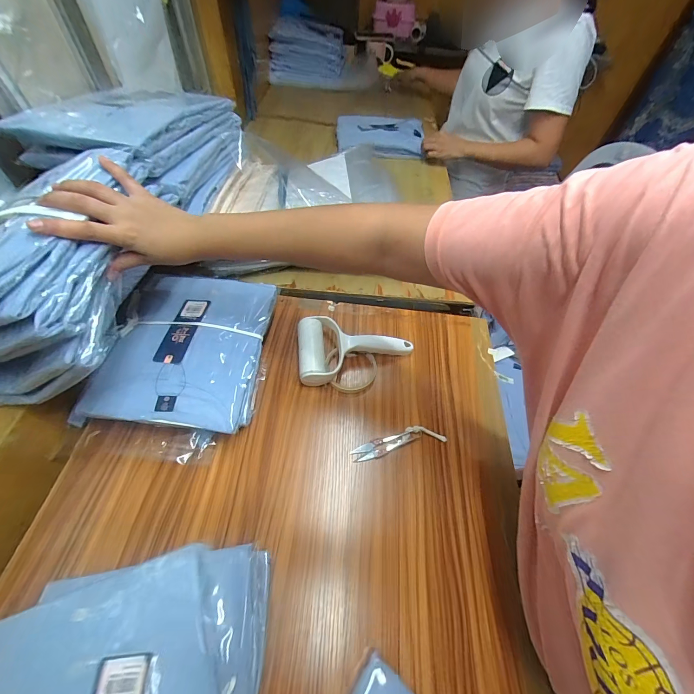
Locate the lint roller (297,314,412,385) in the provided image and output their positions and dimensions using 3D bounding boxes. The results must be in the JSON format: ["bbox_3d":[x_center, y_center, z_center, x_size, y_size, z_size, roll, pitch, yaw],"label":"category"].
[{"bbox_3d":[0.015,0.005,0.529,0.185,0.043,0.112,-3,56,-6],"label":"lint roller"}]

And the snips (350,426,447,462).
[{"bbox_3d":[0.074,0.136,0.465,0.136,0.010,0.029,-10,57,-11],"label":"snips"}]

